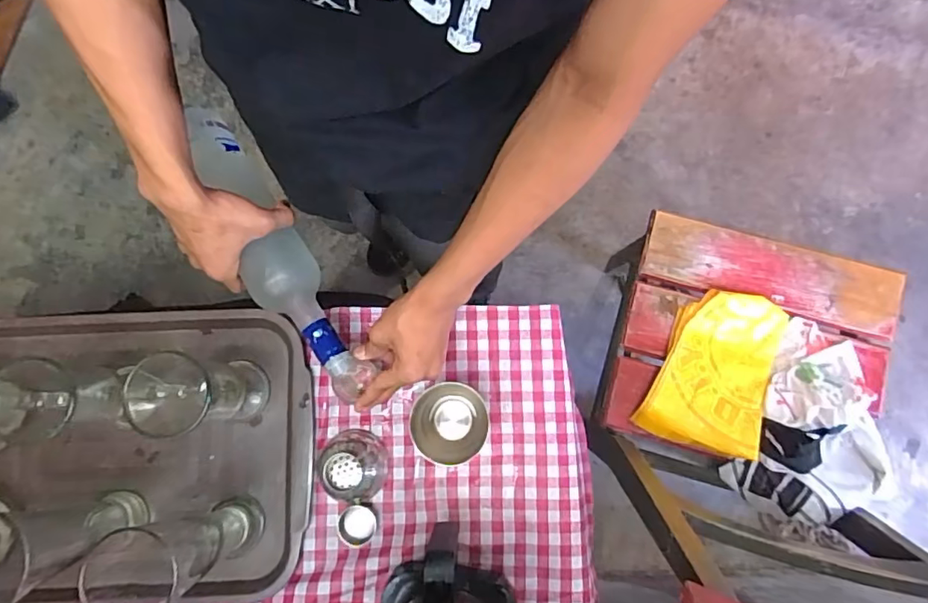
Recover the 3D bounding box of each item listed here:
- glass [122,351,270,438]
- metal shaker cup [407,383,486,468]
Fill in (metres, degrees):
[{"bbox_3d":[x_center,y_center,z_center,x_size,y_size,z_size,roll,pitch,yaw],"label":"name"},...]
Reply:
[{"bbox_3d":[-0.262,0.093,0.536,0.082,0.115,0.077,3,80,2],"label":"glass"},{"bbox_3d":[-0.015,0.120,0.546,0.073,0.091,0.076,0,79,1],"label":"metal shaker cup"}]

